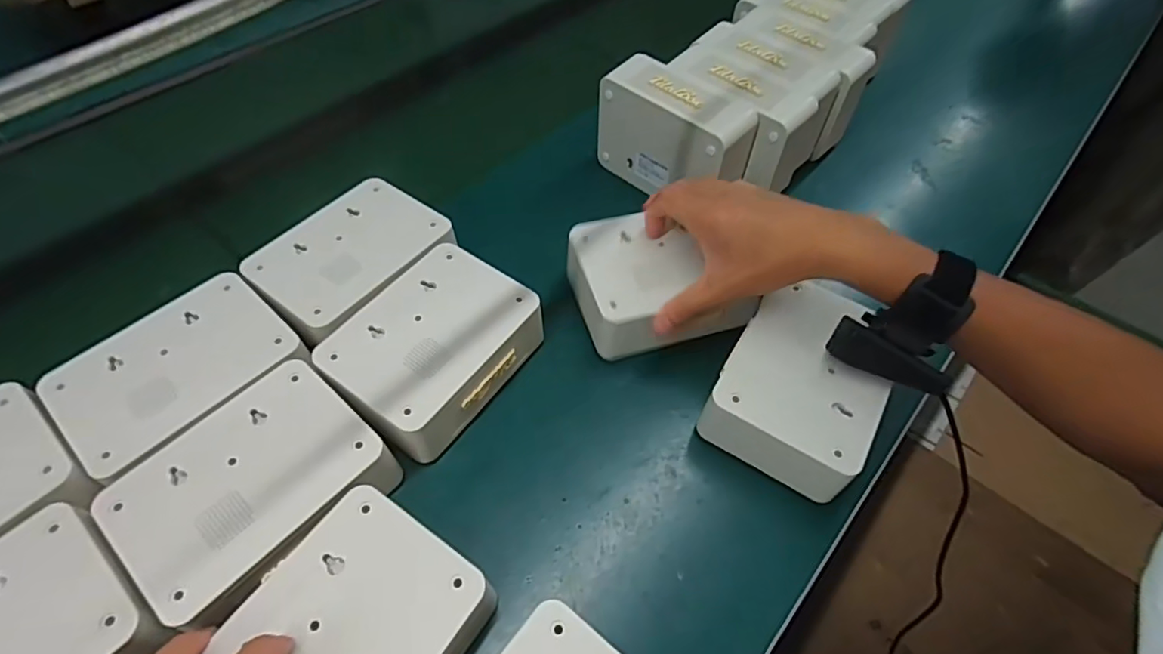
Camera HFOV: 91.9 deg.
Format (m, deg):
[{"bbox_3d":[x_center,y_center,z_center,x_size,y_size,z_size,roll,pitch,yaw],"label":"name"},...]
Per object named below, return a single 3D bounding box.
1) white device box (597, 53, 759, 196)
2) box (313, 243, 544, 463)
[{"bbox_3d":[0.085,-0.177,0.527,0.142,0.098,0.052,37,61,22],"label":"white device box"},{"bbox_3d":[-0.111,0.020,0.430,0.110,0.063,0.144,31,58,19],"label":"box"}]

